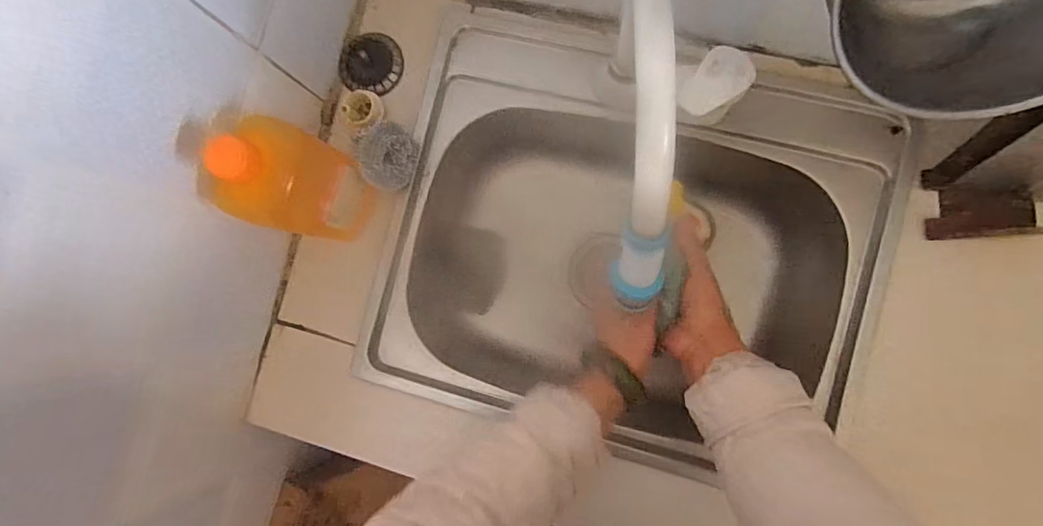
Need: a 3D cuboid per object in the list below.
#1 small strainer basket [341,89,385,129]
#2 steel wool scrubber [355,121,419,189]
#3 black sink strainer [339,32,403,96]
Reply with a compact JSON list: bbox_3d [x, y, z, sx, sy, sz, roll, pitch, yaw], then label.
[{"bbox_3d":[-0.173,-0.167,0.554,0.033,0.034,0.043,44,92,8],"label":"small strainer basket"},{"bbox_3d":[-0.138,-0.108,0.533,0.054,0.077,0.056,0,86,7],"label":"steel wool scrubber"},{"bbox_3d":[-0.171,-0.225,0.569,0.063,0.027,0.067,31,90,8],"label":"black sink strainer"}]

